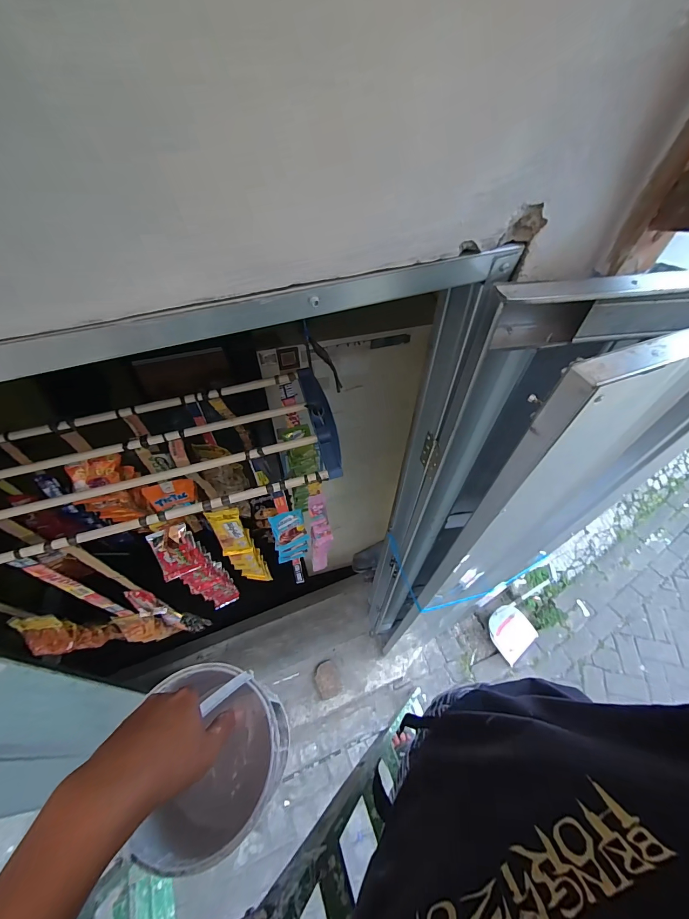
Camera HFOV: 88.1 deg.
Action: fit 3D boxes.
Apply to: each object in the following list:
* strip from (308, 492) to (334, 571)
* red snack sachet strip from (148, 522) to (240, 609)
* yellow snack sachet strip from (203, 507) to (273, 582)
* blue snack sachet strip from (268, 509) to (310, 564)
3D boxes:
[{"bbox_3d":[-0.059,0.209,0.886,0.053,0.423,0.042,-13,55,-11],"label":"strip"},{"bbox_3d":[-0.329,0.281,0.836,0.086,0.459,0.062,-33,61,-23],"label":"red snack sachet strip"},{"bbox_3d":[-0.230,0.219,0.816,0.068,0.379,0.035,-17,56,-13],"label":"yellow snack sachet strip"},{"bbox_3d":[-0.125,0.198,0.843,0.076,0.257,0.034,-14,55,-11],"label":"blue snack sachet strip"}]

